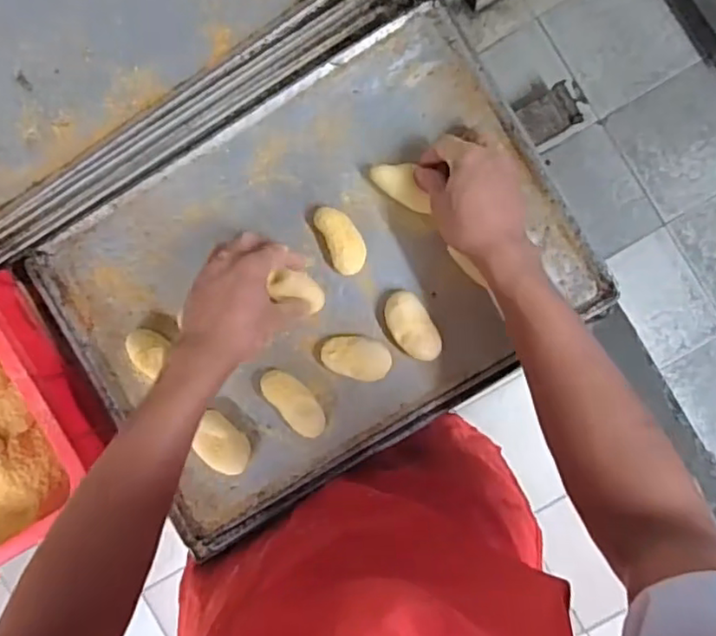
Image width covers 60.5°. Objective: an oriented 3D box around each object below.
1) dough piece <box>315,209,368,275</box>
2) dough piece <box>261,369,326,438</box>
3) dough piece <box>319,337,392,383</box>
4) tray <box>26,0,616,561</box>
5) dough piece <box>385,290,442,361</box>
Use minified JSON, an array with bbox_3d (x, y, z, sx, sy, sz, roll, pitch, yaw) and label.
[{"bbox_3d":[-0.015,-0.074,0.574,0.034,0.028,0.066,-26,87,3],"label":"dough piece"},{"bbox_3d":[-0.059,0.079,0.579,0.032,0.016,0.074,-42,86,2],"label":"dough piece"},{"bbox_3d":[-0.001,0.037,0.574,0.065,0.013,0.038,16,90,4],"label":"dough piece"},{"bbox_3d":[-0.042,-0.038,0.590,0.472,0.039,0.336,-33,87,3],"label":"tray"},{"bbox_3d":[0.050,0.008,0.568,0.037,0.018,0.068,-29,87,3],"label":"dough piece"}]

